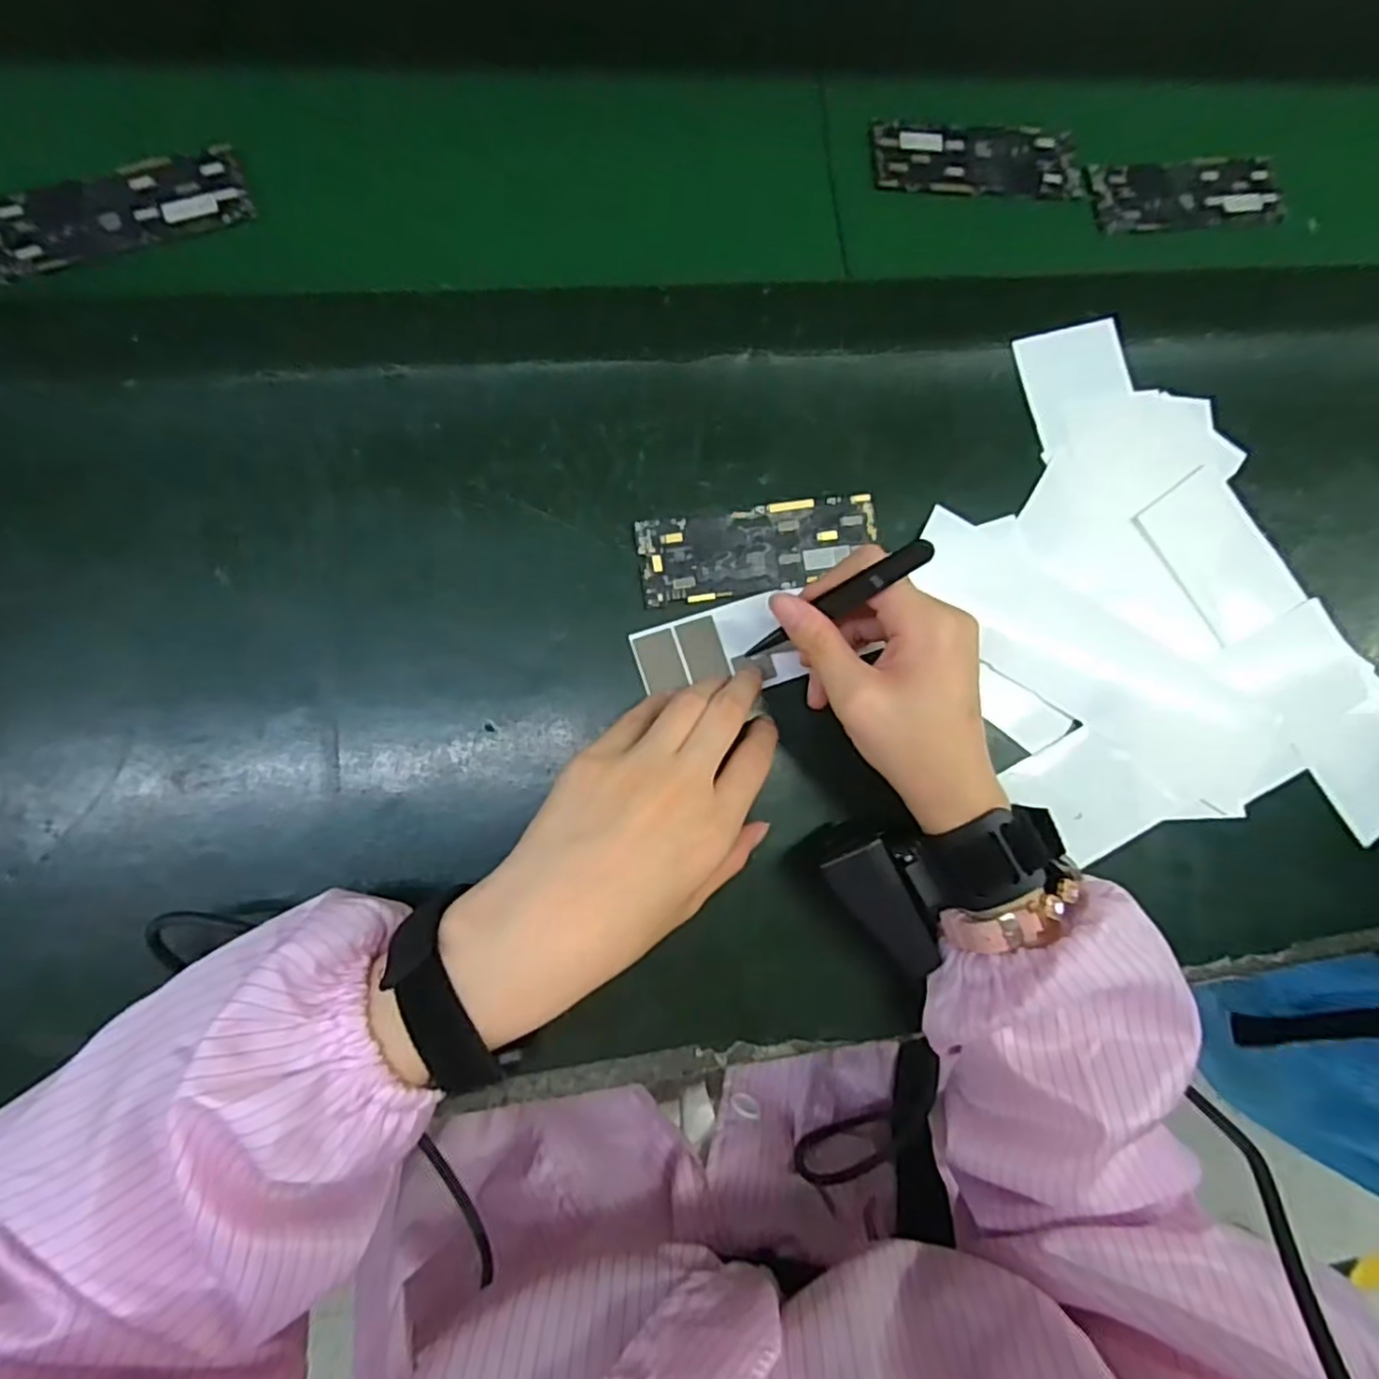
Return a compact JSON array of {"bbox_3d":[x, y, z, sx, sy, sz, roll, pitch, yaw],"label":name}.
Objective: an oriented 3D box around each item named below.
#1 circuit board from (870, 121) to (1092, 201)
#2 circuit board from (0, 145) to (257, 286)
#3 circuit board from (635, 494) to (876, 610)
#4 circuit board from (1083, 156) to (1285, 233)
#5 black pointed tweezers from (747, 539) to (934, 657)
[{"bbox_3d":[0.168,-0.307,0.406,0.127,0.004,0.047,-1,83,-6],"label":"circuit board"},{"bbox_3d":[-0.281,-0.236,0.343,0.119,0.012,0.045,-26,86,-8],"label":"circuit board"},{"bbox_3d":[0.036,-0.071,0.355,0.122,0.004,0.043,-9,84,-7],"label":"circuit board"},{"bbox_3d":[0.295,-0.296,0.417,0.120,0.007,0.044,-7,84,-7],"label":"circuit board"},{"bbox_3d":[0.061,-0.037,0.306,0.009,0.115,0.010,-21,85,-34],"label":"black pointed tweezers"}]

